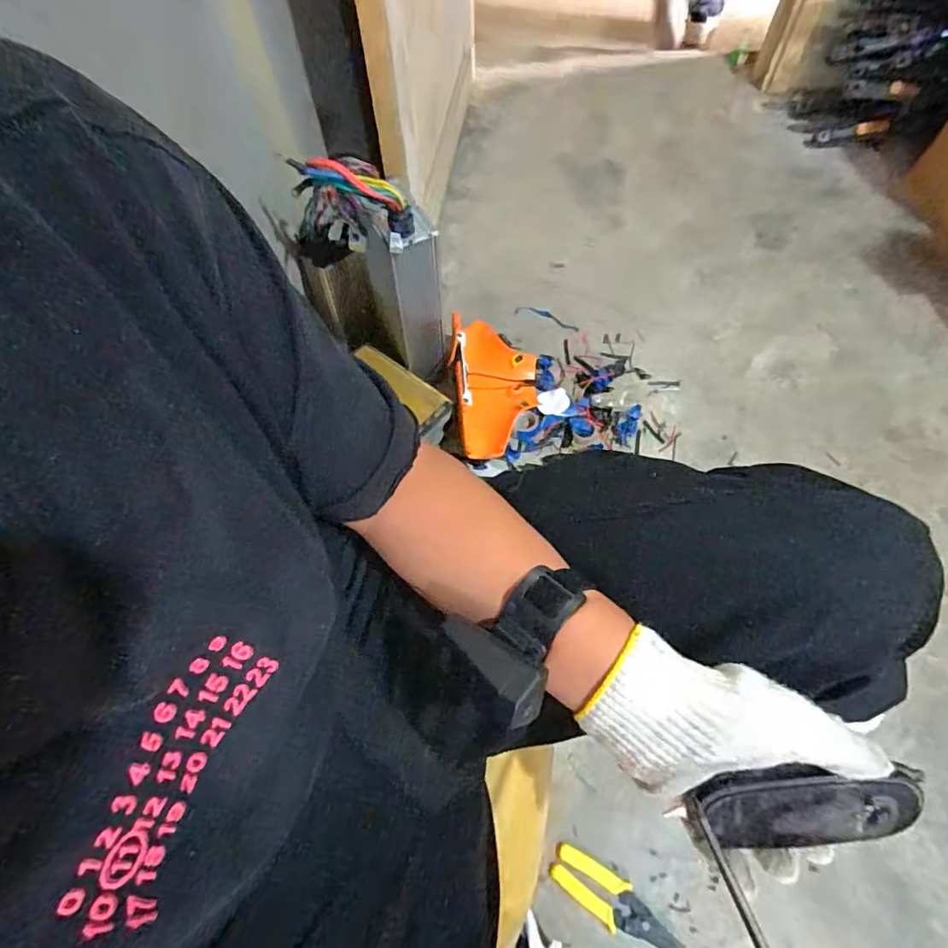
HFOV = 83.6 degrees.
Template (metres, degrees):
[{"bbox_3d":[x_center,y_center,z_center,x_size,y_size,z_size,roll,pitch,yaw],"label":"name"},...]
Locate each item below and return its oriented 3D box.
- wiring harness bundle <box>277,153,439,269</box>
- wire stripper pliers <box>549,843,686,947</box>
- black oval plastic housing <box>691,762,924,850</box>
[{"bbox_3d":[-0.144,-0.354,0.714,0.177,0.133,0.082,11,63,7],"label":"wiring harness bundle"},{"bbox_3d":[0.169,0.513,0.634,0.163,0.018,0.049,29,66,15],"label":"wire stripper pliers"},{"bbox_3d":[0.194,0.190,0.316,0.120,0.028,0.048,-3,106,2],"label":"black oval plastic housing"}]

